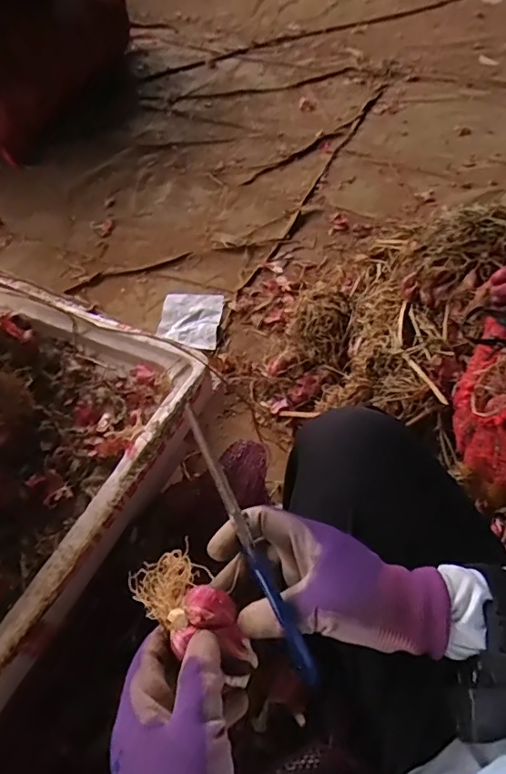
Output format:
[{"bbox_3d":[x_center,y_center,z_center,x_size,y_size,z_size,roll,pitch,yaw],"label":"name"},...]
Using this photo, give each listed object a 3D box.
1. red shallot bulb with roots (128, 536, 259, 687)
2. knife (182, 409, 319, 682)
[{"bbox_3d":[-0.039,0.147,0.343,0.103,0.032,0.048,31,58,21],"label":"red shallot bulb with roots"},{"bbox_3d":[-0.003,0.099,0.324,0.010,0.017,0.184,-24,85,-19],"label":"knife"}]

